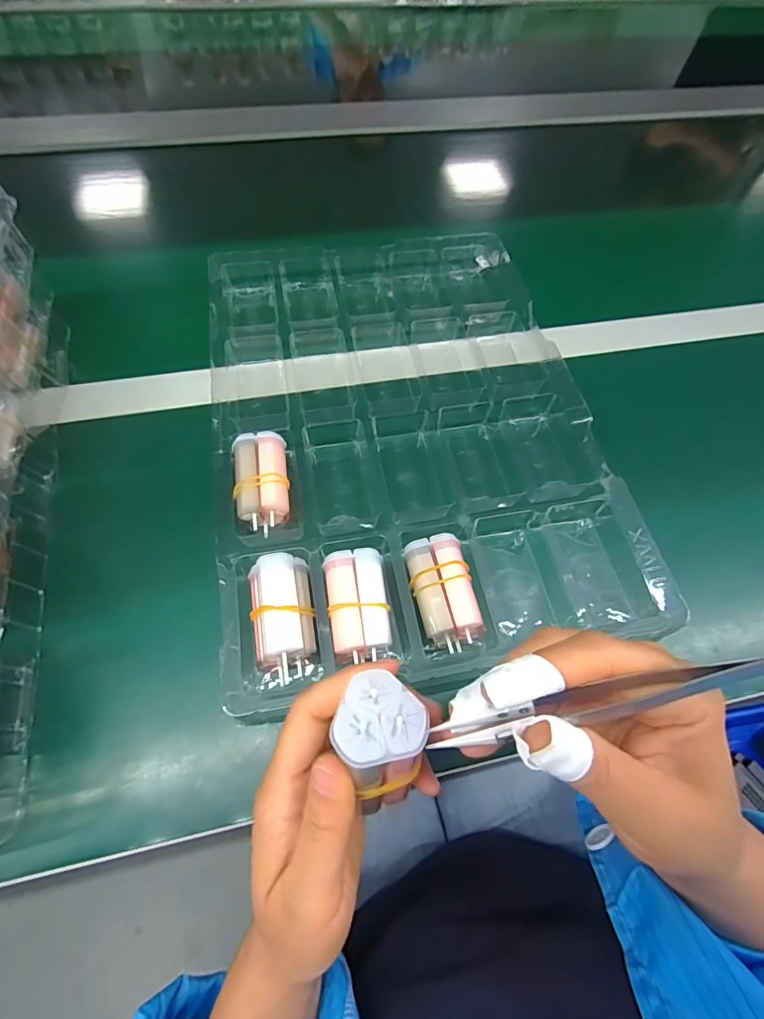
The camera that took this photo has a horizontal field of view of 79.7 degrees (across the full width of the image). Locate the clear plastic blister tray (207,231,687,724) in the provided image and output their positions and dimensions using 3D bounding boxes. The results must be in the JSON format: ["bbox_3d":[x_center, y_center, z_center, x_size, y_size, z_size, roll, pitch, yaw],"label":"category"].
[{"bbox_3d":[0.013,-0.078,0.361,0.279,0.034,0.391,-9,63,-7],"label":"clear plastic blister tray"}]

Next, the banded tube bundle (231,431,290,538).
[{"bbox_3d":[-0.084,-0.018,0.321,0.036,0.029,0.066,-7,63,-6],"label":"banded tube bundle"}]

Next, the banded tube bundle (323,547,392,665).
[{"bbox_3d":[-0.014,0.060,0.284,0.035,0.030,0.064,-8,63,-7],"label":"banded tube bundle"}]

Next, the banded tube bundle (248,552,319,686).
[{"bbox_3d":[-0.060,0.065,0.278,0.036,0.027,0.071,-10,63,-8],"label":"banded tube bundle"}]

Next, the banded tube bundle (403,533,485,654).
[{"bbox_3d":[0.038,0.054,0.290,0.037,0.033,0.068,-8,63,-7],"label":"banded tube bundle"}]

